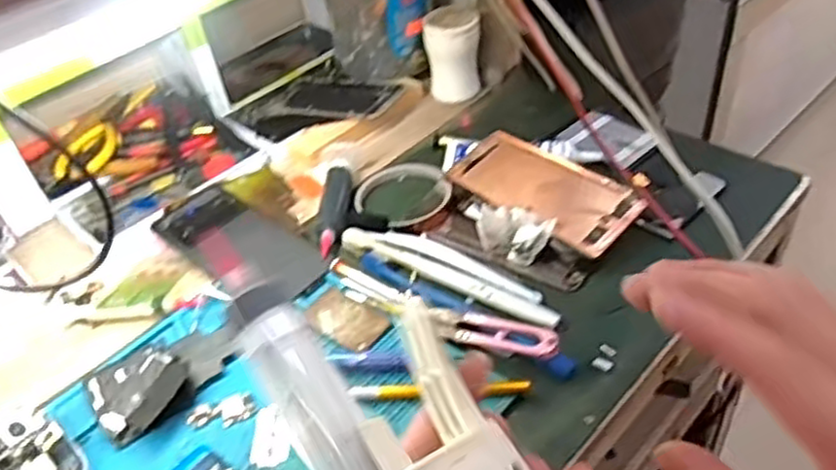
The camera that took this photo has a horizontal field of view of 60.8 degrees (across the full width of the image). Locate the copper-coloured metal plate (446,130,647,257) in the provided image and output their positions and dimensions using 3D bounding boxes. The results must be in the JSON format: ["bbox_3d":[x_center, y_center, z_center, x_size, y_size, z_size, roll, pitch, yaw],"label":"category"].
[{"bbox_3d":[0.101,-0.040,0.581,0.156,0.007,0.074,31,63,35],"label":"copper-coloured metal plate"}]

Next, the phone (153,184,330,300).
[{"bbox_3d":[-0.144,0.004,0.585,0.167,0.009,0.072,28,52,33],"label":"phone"}]

